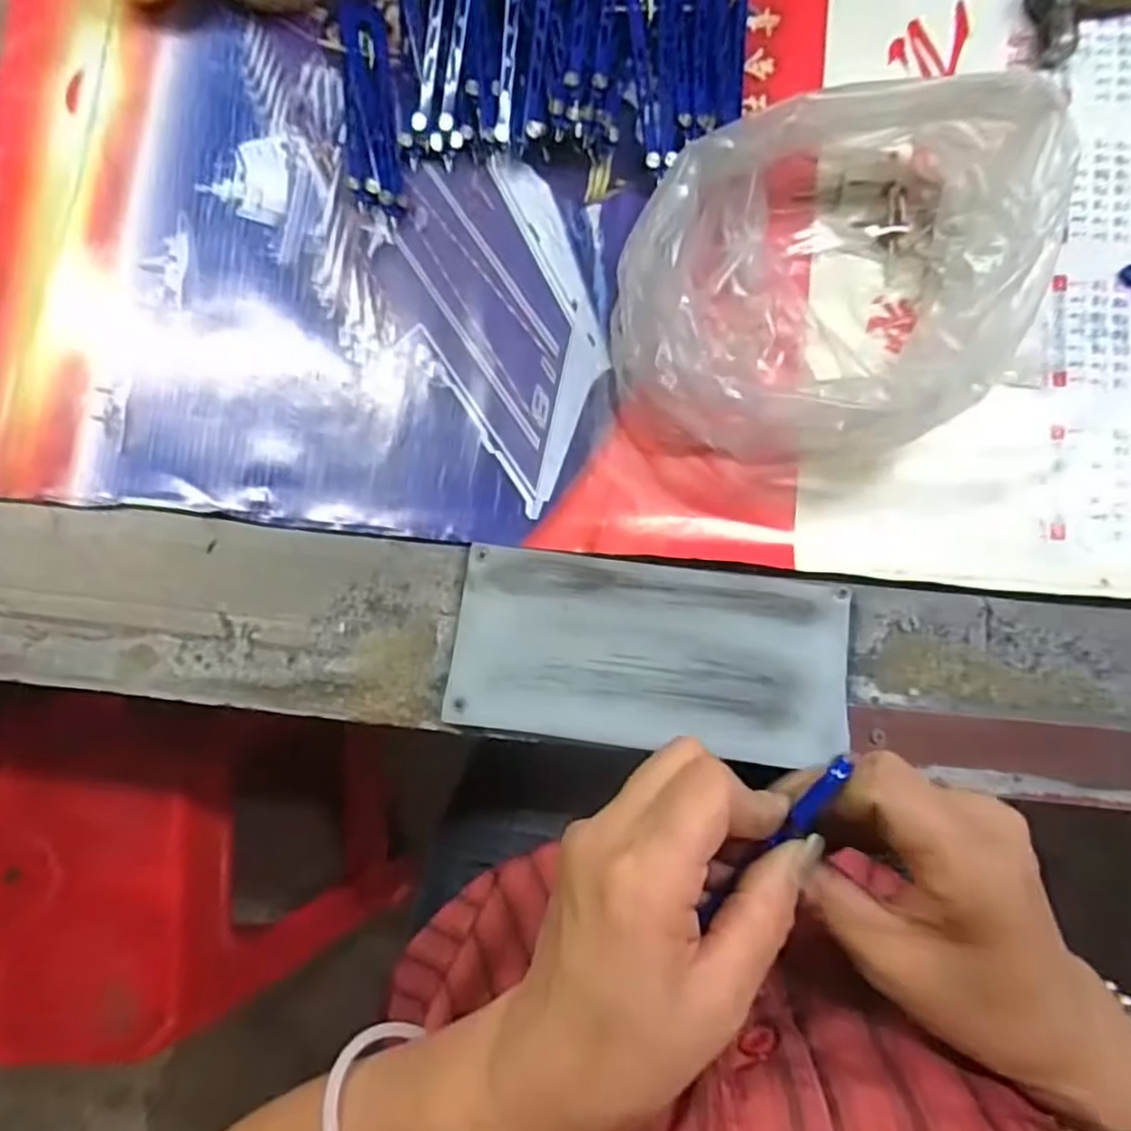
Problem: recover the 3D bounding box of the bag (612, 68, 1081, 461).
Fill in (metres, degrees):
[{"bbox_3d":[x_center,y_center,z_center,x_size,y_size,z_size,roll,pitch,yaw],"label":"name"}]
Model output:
[{"bbox_3d":[0.136,-0.145,0.351,0.221,0.067,0.165,-34,82,-1],"label":"bag"}]

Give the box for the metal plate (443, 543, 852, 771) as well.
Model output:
[{"bbox_3d":[0.042,0.045,0.359,0.195,0.009,0.092,6,84,4],"label":"metal plate"}]

